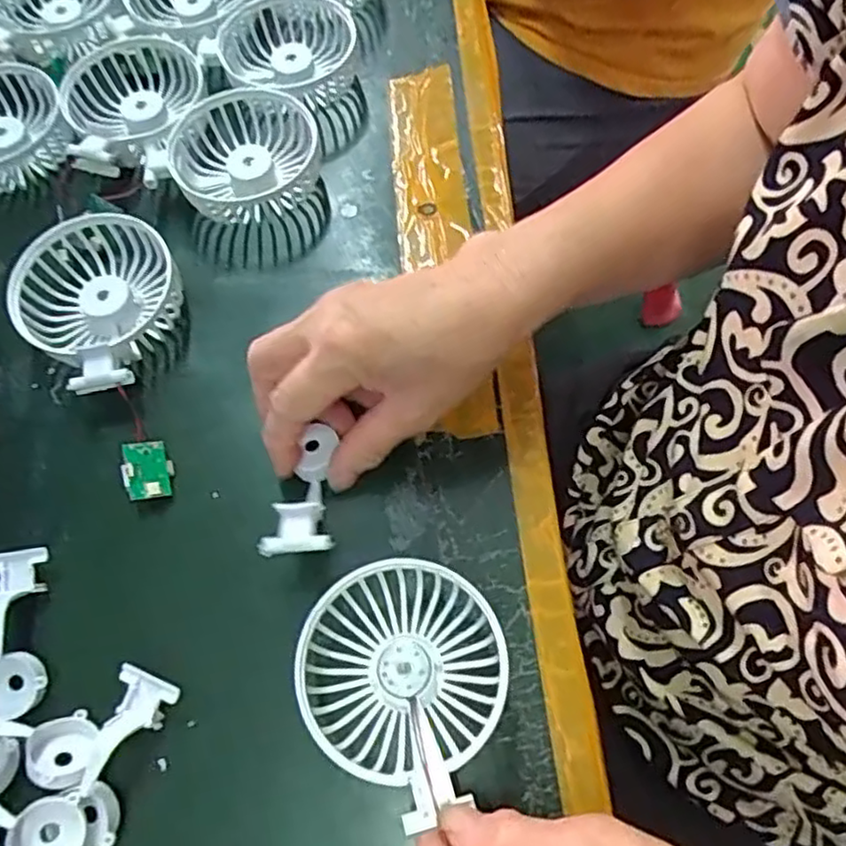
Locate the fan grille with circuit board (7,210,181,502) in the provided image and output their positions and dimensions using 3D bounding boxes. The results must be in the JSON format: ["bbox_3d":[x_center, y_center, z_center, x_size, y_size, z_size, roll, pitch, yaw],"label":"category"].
[{"bbox_3d":[-0.164,-0.045,0.380,0.099,0.039,0.154,-37,69,-13],"label":"fan grille with circuit board"}]

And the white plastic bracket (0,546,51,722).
[{"bbox_3d":[-0.191,0.094,0.318,0.033,0.017,0.073,-9,65,1],"label":"white plastic bracket"}]

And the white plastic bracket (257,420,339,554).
[{"bbox_3d":[-0.057,0.035,0.343,0.032,0.028,0.068,4,45,2],"label":"white plastic bracket"}]

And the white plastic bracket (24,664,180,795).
[{"bbox_3d":[-0.140,0.132,0.305,0.062,0.017,0.032,-43,69,-13],"label":"white plastic bracket"}]

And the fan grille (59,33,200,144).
[{"bbox_3d":[-0.187,-0.209,0.447,0.086,0.033,0.086,25,71,15],"label":"fan grille"}]

